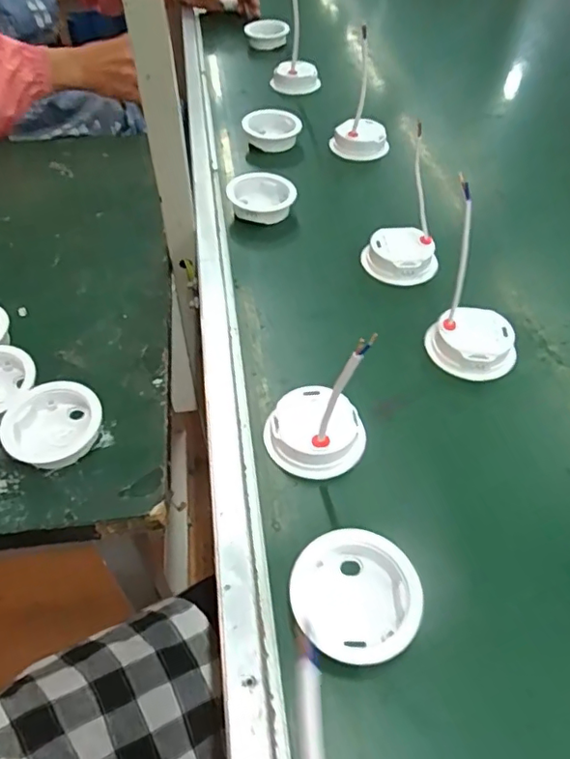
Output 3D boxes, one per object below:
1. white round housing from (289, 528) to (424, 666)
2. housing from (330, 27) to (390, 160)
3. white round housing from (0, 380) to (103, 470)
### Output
[{"bbox_3d":[0.041,0.126,0.328,0.070,0.021,0.071,-17,49,-13],"label":"white round housing"},{"bbox_3d":[0.095,-0.340,0.694,0.074,0.129,0.061,3,47,5],"label":"housing"},{"bbox_3d":[-0.180,0.037,0.440,0.074,0.027,0.066,-21,50,-16],"label":"white round housing"}]

